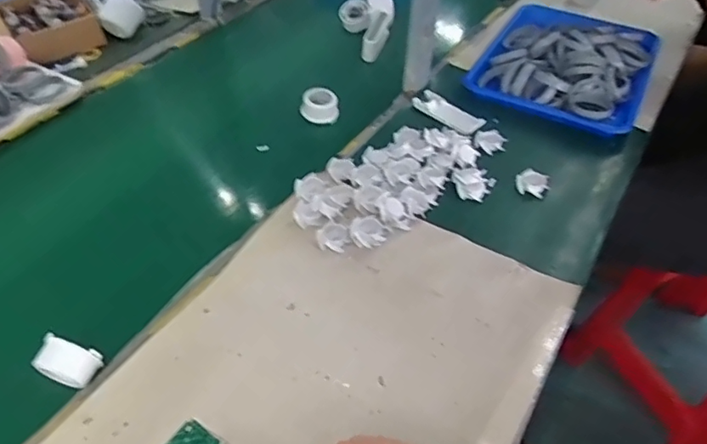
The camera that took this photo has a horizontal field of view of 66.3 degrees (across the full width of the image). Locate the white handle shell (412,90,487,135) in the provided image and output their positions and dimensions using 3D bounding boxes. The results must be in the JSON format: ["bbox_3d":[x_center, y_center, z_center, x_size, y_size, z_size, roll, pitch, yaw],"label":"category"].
[{"bbox_3d":[0.138,-0.163,0.794,0.106,0.011,0.042,35,54,27],"label":"white handle shell"}]

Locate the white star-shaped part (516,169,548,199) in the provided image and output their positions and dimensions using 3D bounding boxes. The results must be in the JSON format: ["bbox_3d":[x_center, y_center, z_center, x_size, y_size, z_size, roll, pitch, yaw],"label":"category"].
[{"bbox_3d":[0.229,-0.051,0.692,0.040,0.013,0.039,18,48,14],"label":"white star-shaped part"}]

